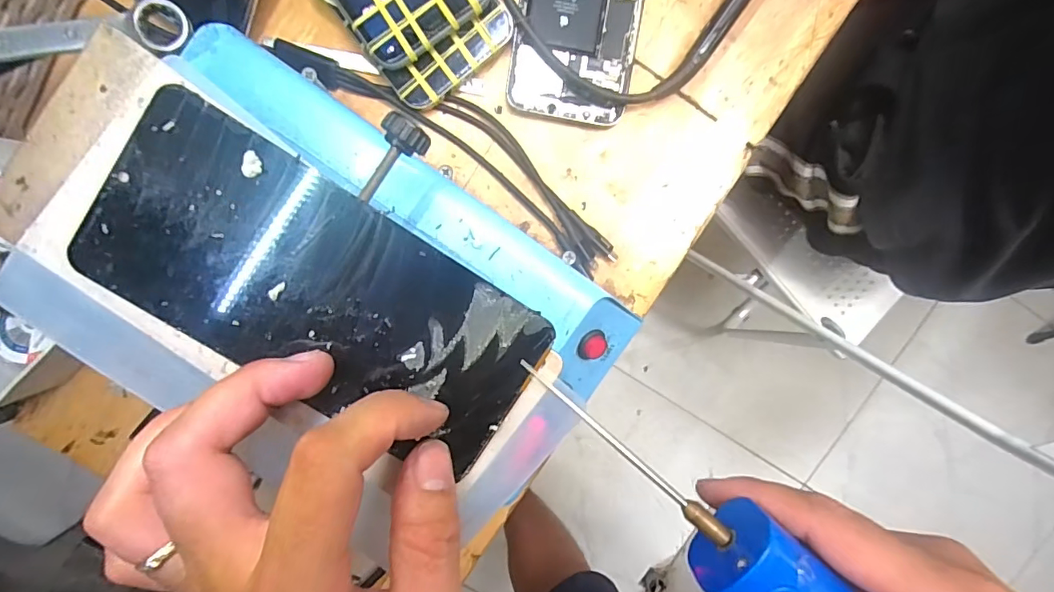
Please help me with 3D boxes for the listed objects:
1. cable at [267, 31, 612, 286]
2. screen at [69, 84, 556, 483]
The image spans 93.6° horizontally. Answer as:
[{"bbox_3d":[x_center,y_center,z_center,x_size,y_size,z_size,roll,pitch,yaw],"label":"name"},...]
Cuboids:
[{"bbox_3d":[-0.038,-0.091,0.291,0.222,0.014,0.042,35,94,-7],"label":"cable"},{"bbox_3d":[-0.069,-0.002,0.171,0.152,0.004,0.071,29,94,-7],"label":"screen"}]

